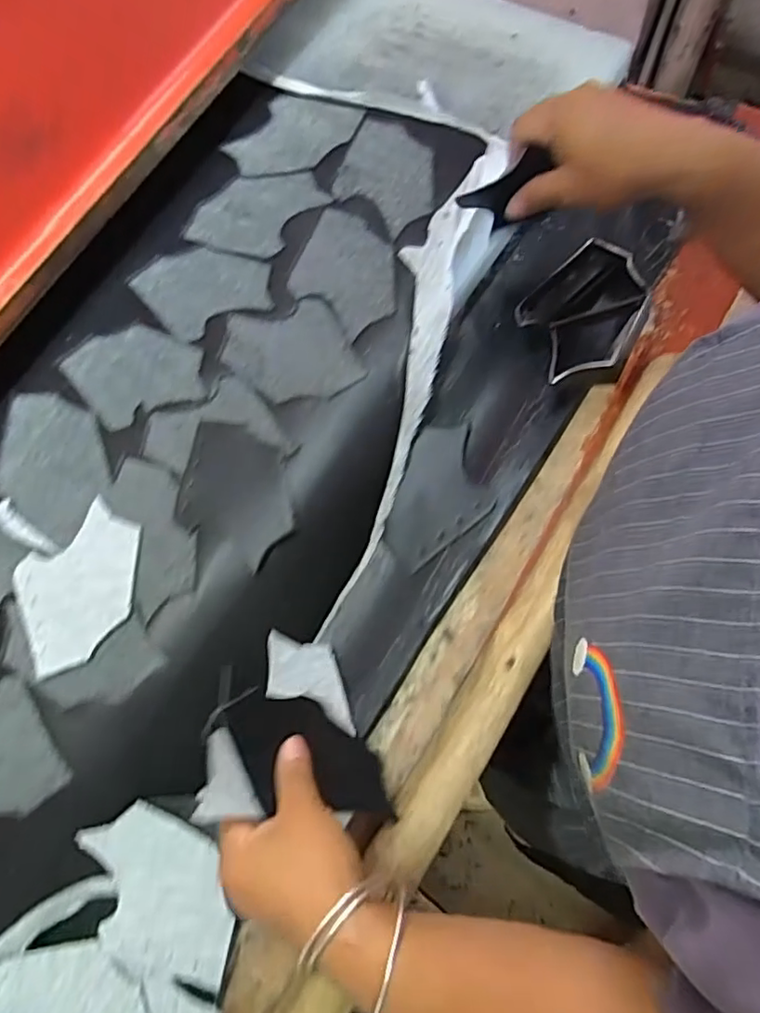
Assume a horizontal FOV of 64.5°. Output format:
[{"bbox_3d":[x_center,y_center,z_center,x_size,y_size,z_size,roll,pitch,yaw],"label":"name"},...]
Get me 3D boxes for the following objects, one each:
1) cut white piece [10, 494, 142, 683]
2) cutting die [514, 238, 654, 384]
[{"bbox_3d":[-0.252,0.067,0.505,0.123,0.004,0.100,-39,72,-7],"label":"cut white piece"},{"bbox_3d":[0.176,-0.169,0.532,0.101,0.050,0.130,40,81,15],"label":"cutting die"}]

